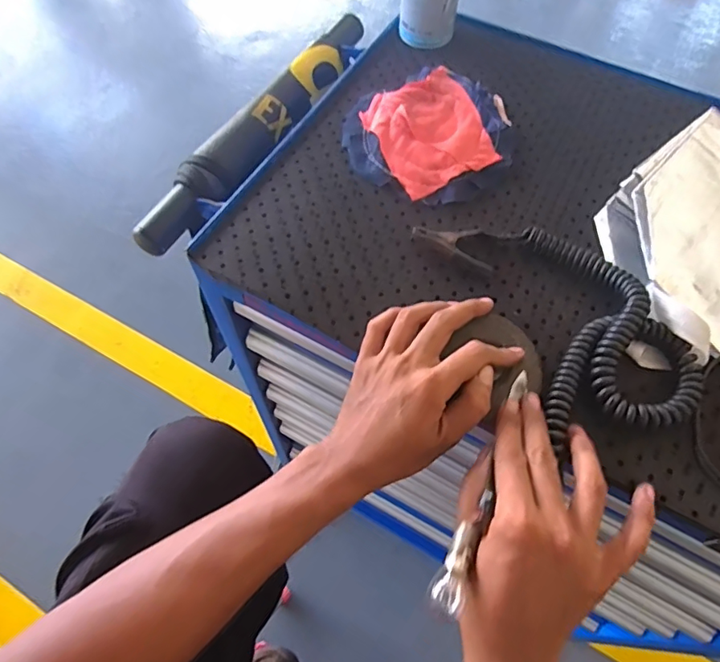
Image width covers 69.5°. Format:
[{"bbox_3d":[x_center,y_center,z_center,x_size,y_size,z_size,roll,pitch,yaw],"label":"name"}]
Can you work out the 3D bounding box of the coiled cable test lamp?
[{"bbox_3d":[0.158,0.039,0.406,0.217,0.030,0.316,1,62,0],"label":"coiled cable test lamp"}]

